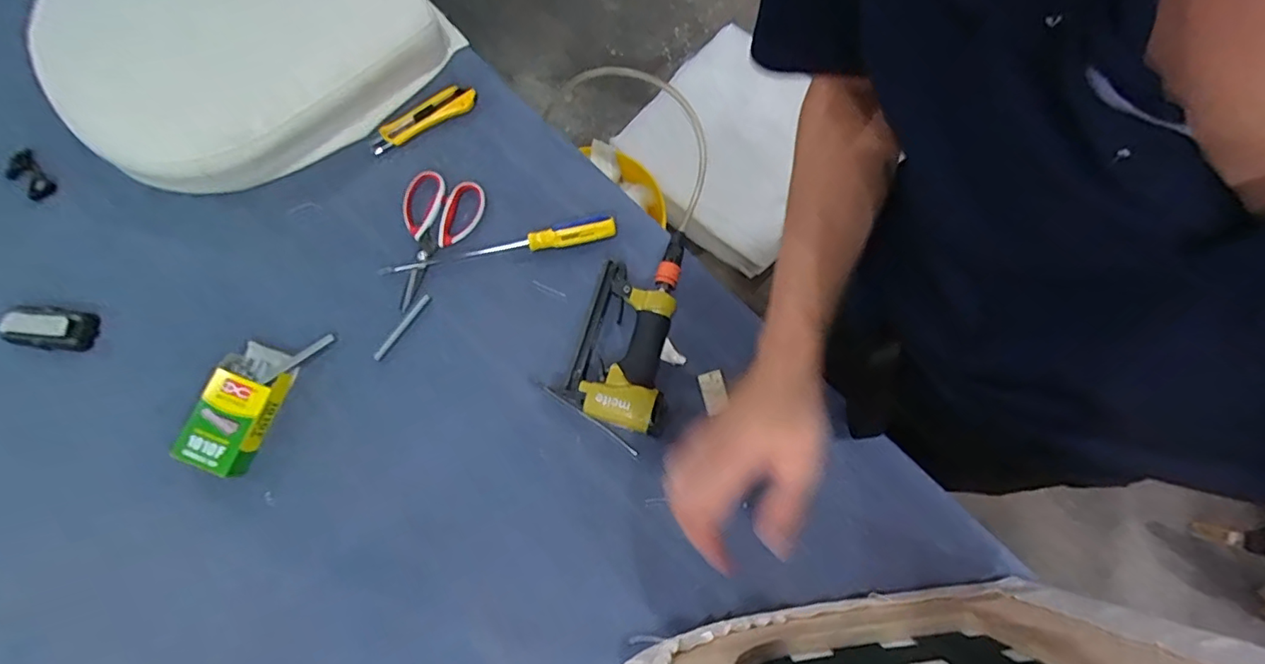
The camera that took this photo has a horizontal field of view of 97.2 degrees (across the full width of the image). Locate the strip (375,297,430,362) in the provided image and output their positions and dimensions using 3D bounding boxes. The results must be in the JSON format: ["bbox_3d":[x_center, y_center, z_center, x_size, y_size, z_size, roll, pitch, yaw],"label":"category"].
[{"bbox_3d":[-0.294,-0.007,0.712,0.011,0.007,0.101,36,81,9],"label":"strip"}]

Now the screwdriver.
[{"bbox_3d":[-0.175,-0.108,0.732,0.312,0.026,0.031,-12,76,-2],"label":"screwdriver"}]

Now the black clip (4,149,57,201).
[{"bbox_3d":[-0.833,-0.214,0.772,0.045,0.023,0.061,-42,80,-7],"label":"black clip"}]

